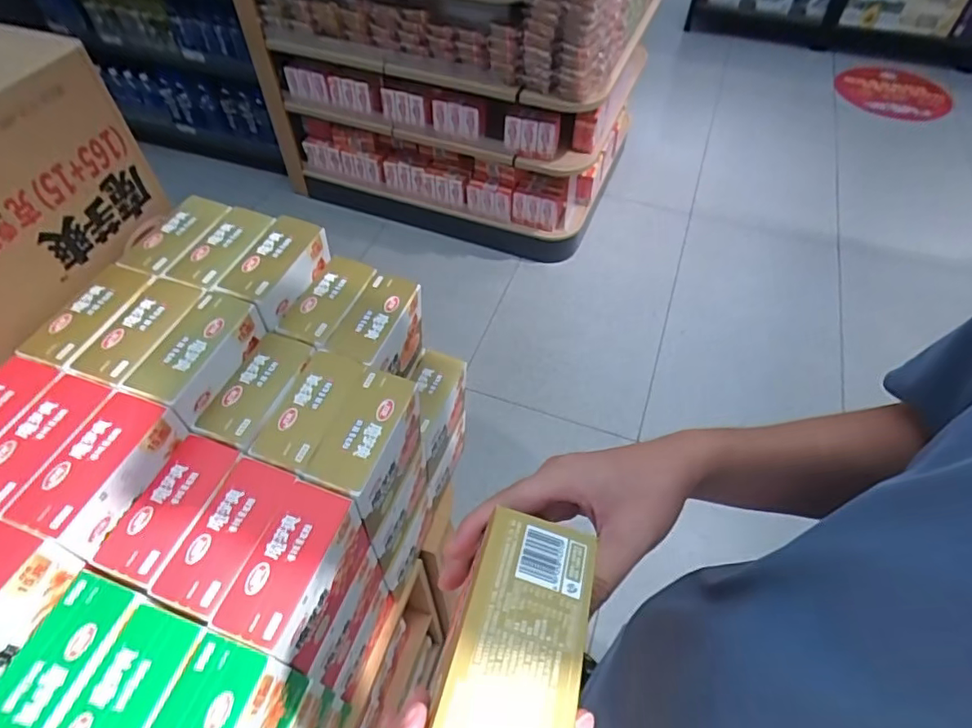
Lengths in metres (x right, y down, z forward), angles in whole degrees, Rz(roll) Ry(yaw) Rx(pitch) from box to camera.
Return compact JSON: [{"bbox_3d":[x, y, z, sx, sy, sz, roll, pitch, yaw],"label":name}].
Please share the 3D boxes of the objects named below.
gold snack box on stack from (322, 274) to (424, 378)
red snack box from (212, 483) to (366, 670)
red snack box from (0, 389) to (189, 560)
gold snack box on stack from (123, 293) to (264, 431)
[{"bbox_3d":[-0.133,-0.022,0.690,0.062,0.134,0.136,17,55,12],"label":"gold snack box on stack"},{"bbox_3d":[-0.172,0.200,0.518,0.060,0.117,0.135,15,55,11],"label":"red snack box"},{"bbox_3d":[-0.344,0.095,0.498,0.062,0.045,0.132,17,55,12],"label":"red snack box"},{"bbox_3d":[-0.298,-0.009,0.575,0.068,0.046,0.136,15,55,10],"label":"gold snack box on stack"}]

